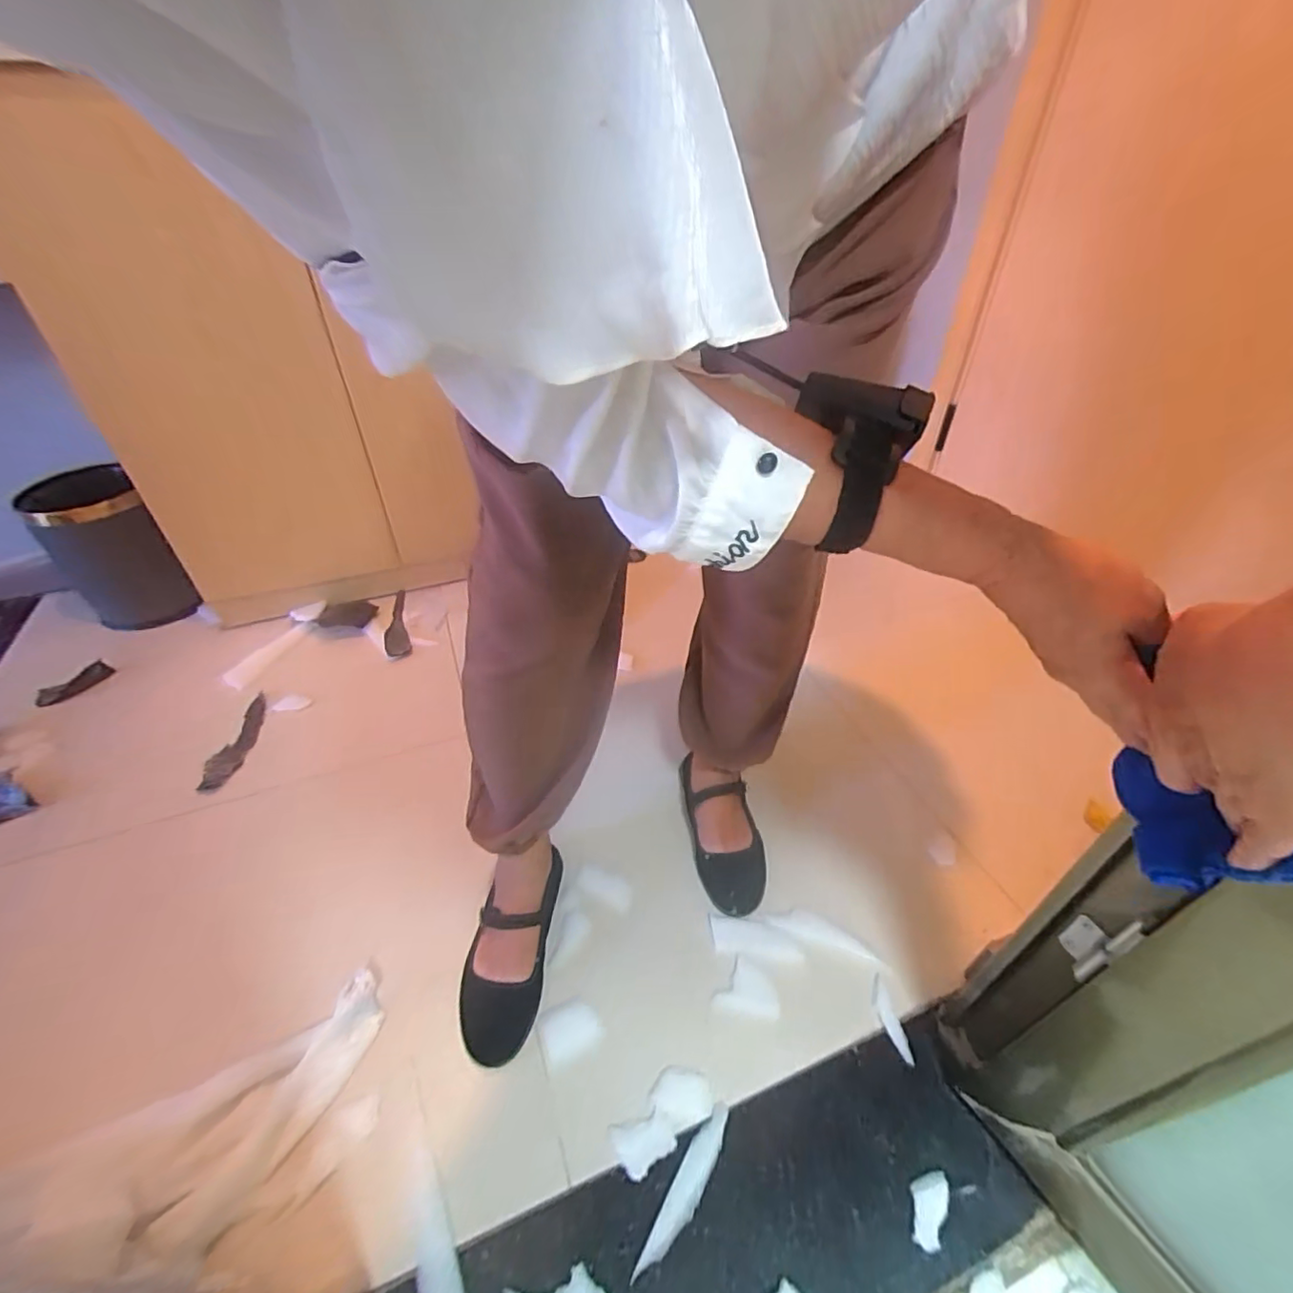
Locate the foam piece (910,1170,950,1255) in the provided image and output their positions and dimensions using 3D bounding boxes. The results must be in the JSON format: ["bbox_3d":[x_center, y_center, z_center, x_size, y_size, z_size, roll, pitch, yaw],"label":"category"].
[{"bbox_3d":[0.257,0.511,0.535,0.030,0.006,0.060,21,46,22],"label":"foam piece"}]

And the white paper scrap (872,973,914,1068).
[{"bbox_3d":[0.267,0.409,0.644,0.022,0.004,0.085,-7,42,-7],"label":"white paper scrap"}]

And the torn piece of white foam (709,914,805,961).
[{"bbox_3d":[0.133,0.357,0.717,0.108,0.004,0.042,5,42,6],"label":"torn piece of white foam"}]

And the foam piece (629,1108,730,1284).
[{"bbox_3d":[0.038,0.503,0.545,0.028,0.004,0.141,23,46,23],"label":"foam piece"}]

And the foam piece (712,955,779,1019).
[{"bbox_3d":[0.113,0.388,0.668,0.072,0.004,0.059,3,42,4],"label":"foam piece"}]

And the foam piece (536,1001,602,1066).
[{"bbox_3d":[-0.085,0.414,0.631,0.062,0.004,0.051,-15,44,-17],"label":"foam piece"}]

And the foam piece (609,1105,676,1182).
[{"bbox_3d":[-0.002,0.484,0.571,0.061,0.004,0.045,-13,43,-14],"label":"foam piece"}]

